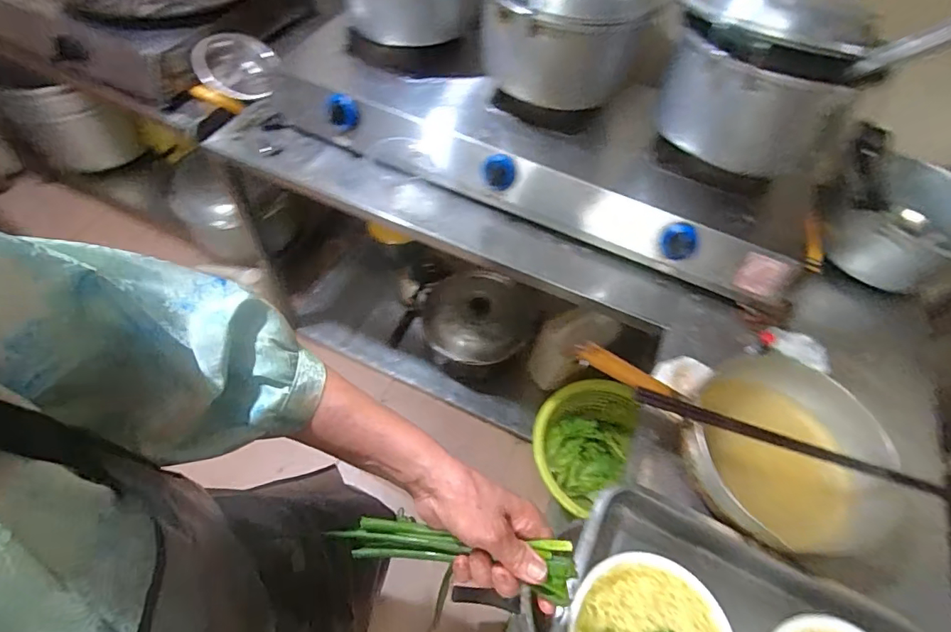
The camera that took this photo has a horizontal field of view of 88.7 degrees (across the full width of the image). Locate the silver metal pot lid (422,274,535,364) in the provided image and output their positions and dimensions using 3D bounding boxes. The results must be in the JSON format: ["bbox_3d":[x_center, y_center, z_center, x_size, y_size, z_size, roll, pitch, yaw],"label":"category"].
[{"bbox_3d":[0.007,0.001,1.306,0.300,0.081,0.261,6,56,0],"label":"silver metal pot lid"}]

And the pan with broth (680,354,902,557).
[{"bbox_3d":[0.381,0.177,0.621,0.209,0.078,0.242,41,62,21],"label":"pan with broth"}]

